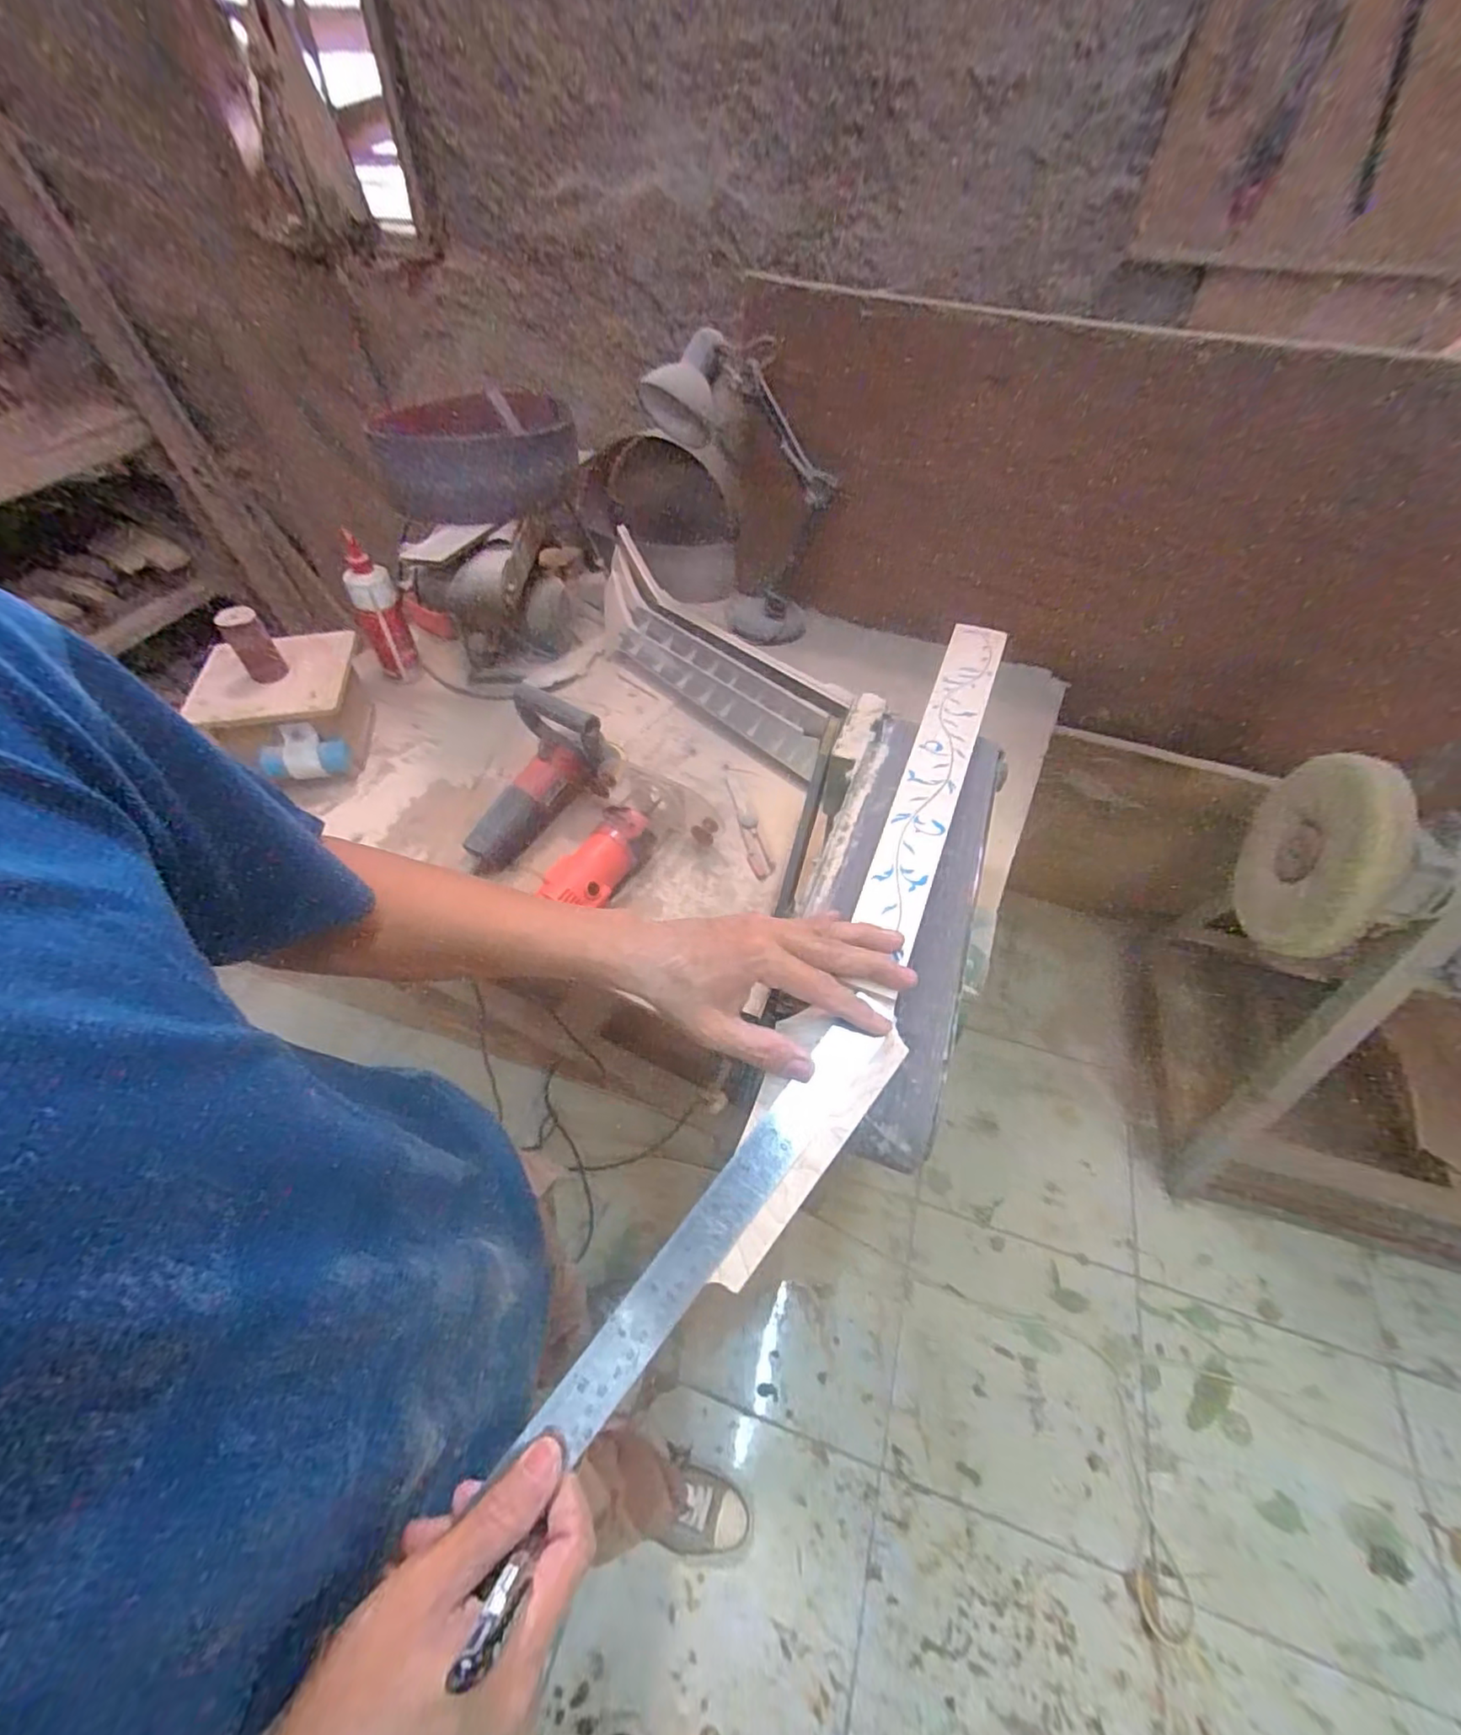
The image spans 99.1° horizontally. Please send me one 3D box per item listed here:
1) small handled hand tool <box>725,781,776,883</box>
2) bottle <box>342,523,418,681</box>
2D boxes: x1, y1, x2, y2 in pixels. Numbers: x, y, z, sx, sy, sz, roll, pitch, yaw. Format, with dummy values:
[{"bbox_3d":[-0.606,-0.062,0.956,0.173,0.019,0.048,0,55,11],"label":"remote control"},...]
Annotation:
[{"bbox_3d":[0.025,-0.060,0.885,0.030,0.014,0.189,-11,52,-9],"label":"small handled hand tool"},{"bbox_3d":[-0.581,-0.414,1.042,0.070,0.223,0.059,-29,57,-21],"label":"bottle"}]

